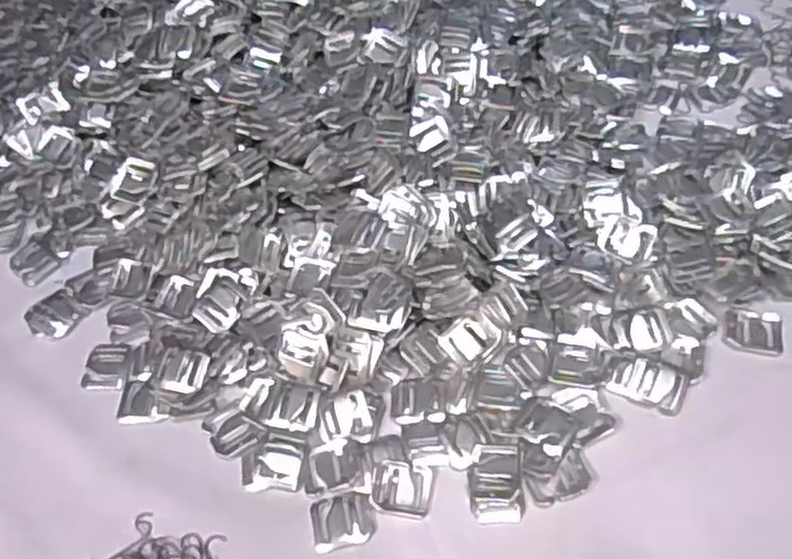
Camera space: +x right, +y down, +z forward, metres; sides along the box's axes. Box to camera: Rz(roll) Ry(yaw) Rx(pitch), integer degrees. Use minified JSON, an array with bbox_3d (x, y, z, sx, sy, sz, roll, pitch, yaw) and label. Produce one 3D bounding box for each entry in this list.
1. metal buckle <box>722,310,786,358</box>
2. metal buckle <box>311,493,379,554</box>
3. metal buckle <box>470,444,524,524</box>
[{"bbox_3d":[0.230,0.032,0.486,0.036,0.004,0.032,10,56,12],"label":"metal buckle"},{"bbox_3d":[-0.030,0.140,0.438,0.037,0.004,0.030,-10,55,-2],"label":"metal buckle"},{"bbox_3d":[0.057,0.117,0.438,0.029,0.012,0.044,-4,55,3],"label":"metal buckle"}]

